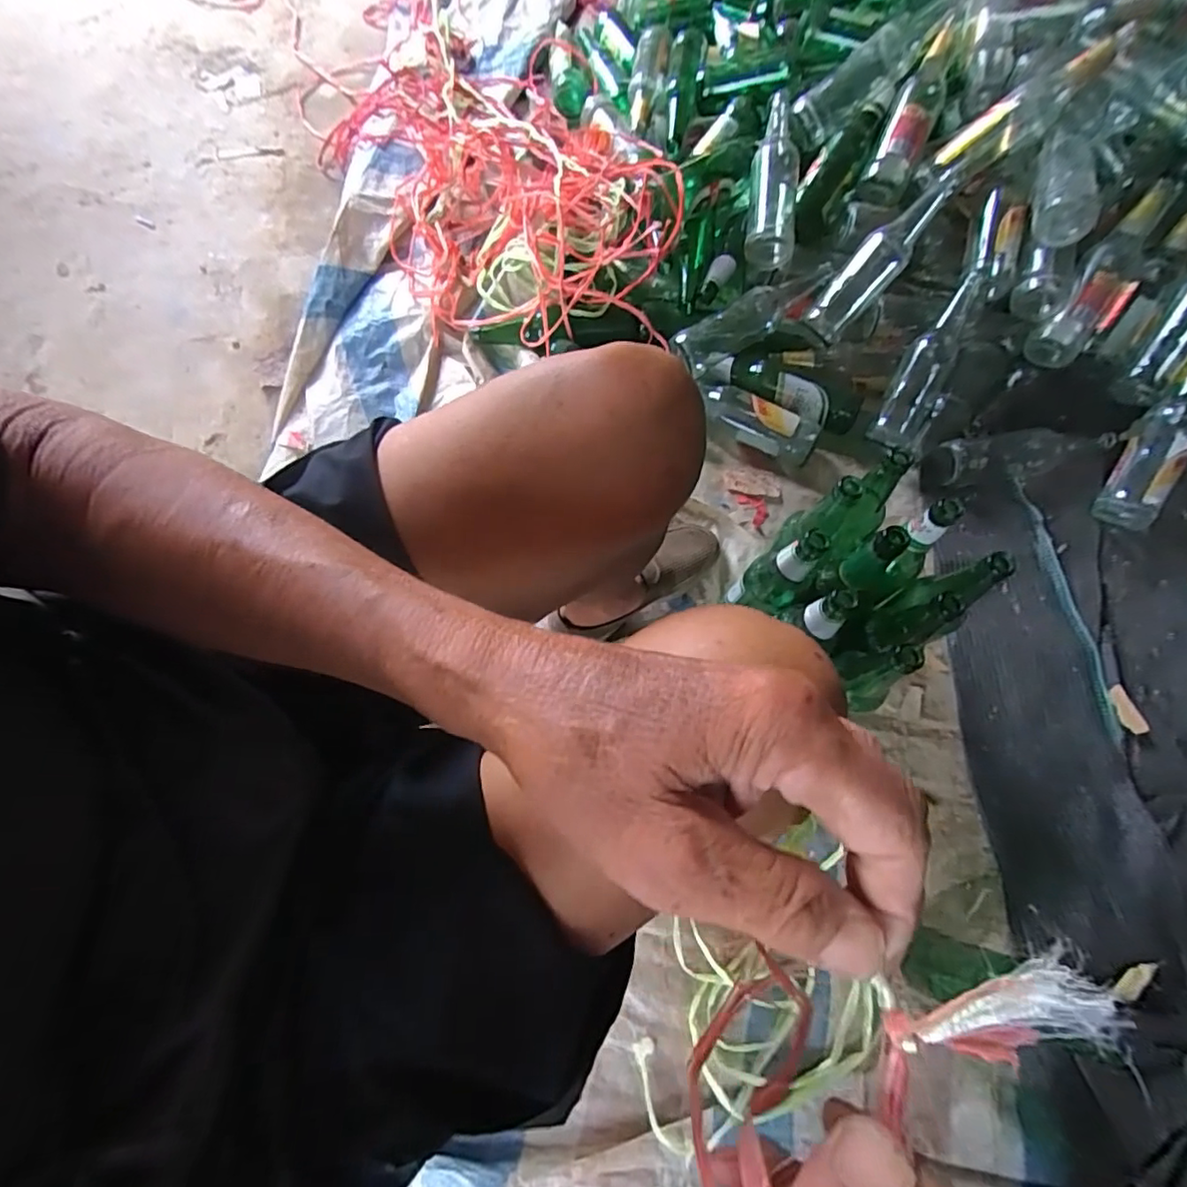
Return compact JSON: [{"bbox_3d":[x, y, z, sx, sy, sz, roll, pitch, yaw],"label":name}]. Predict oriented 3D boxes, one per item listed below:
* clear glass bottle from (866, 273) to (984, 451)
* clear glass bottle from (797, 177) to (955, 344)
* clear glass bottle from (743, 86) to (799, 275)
[{"bbox_3d":[0.507,-0.347,0.874,0.074,0.058,0.274,27,97,9],"label":"clear glass bottle"},{"bbox_3d":[0.431,-0.505,0.871,0.063,0.059,0.272,45,100,14],"label":"clear glass bottle"},{"bbox_3d":[0.285,-0.652,0.905,0.076,0.059,0.311,9,71,3],"label":"clear glass bottle"}]

